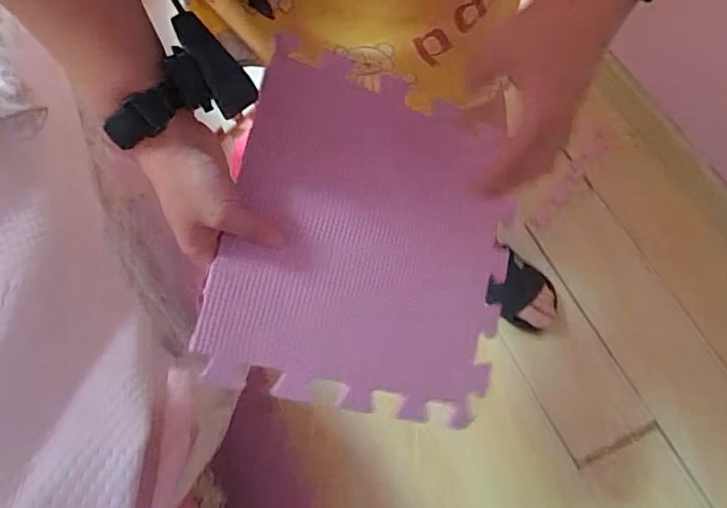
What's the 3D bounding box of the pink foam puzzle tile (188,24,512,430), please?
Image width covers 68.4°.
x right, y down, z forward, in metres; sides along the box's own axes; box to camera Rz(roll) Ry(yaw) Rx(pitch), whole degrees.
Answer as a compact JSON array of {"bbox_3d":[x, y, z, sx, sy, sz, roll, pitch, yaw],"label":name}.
[{"bbox_3d":[0.014,-0.014,0.483,0.268,0.019,0.292,17,77,-22],"label":"pink foam puzzle tile"}]

